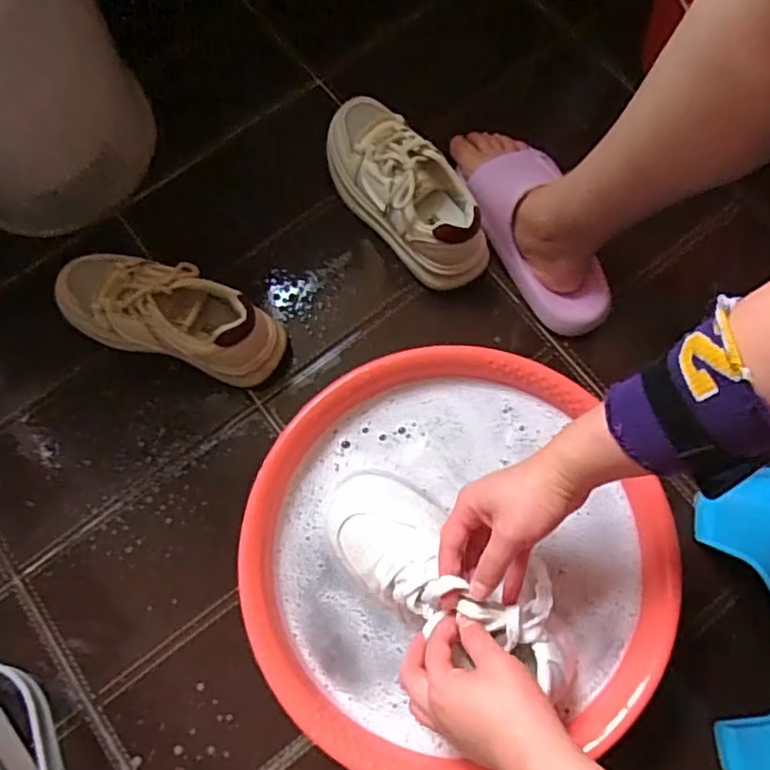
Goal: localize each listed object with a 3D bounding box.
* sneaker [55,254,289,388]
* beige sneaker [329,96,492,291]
[{"bbox_3d":[-0.225,-0.076,0.656,0.244,0.103,0.091,17,75,5],"label":"sneaker"},{"bbox_3d":[0.021,-0.212,0.693,0.084,0.107,0.242,-38,78,-10],"label":"beige sneaker"}]

